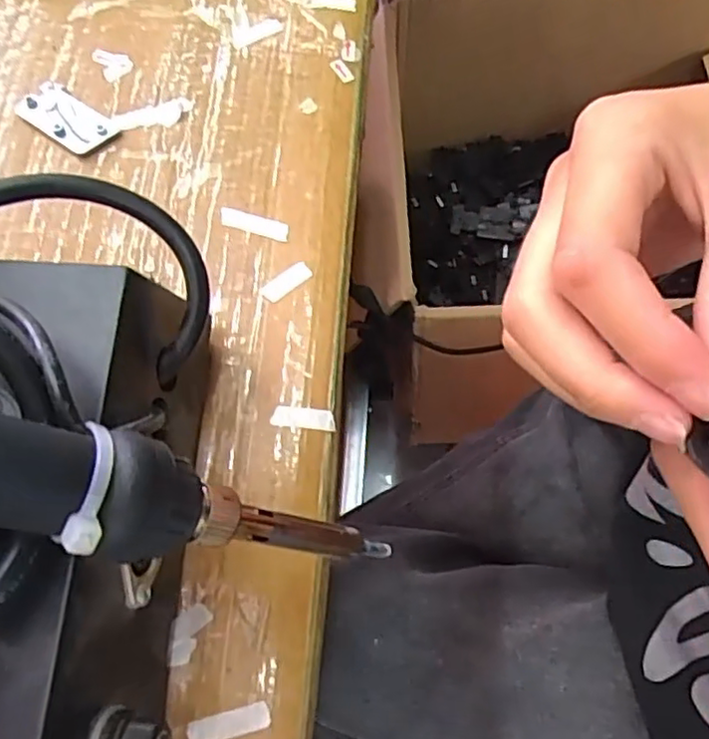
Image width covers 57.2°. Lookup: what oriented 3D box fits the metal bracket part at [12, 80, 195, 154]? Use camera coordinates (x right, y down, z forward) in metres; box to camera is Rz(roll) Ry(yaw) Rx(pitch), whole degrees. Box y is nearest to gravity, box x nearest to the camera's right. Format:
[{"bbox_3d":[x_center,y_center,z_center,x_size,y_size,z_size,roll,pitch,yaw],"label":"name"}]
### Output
[{"bbox_3d":[-0.089,-0.087,0.227,0.058,0.004,0.026,6,69,4],"label":"metal bracket part"}]

